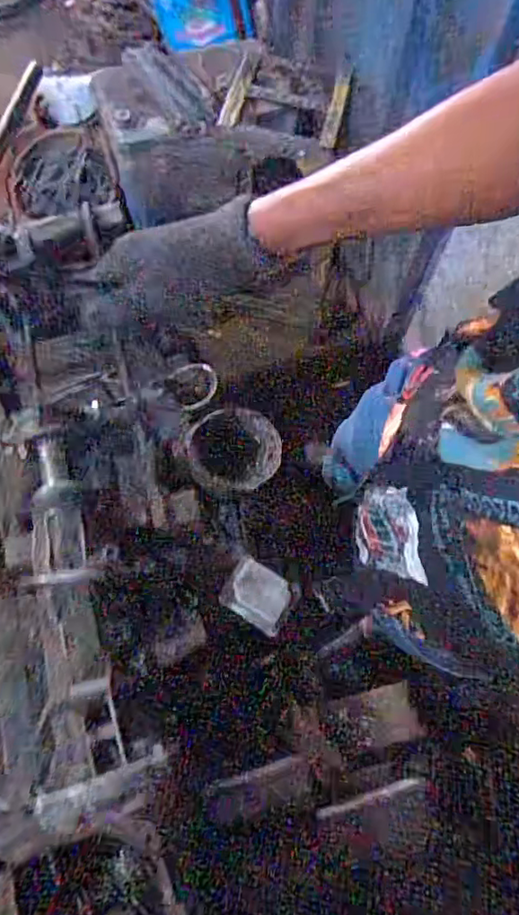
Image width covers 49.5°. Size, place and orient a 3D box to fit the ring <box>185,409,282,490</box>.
[{"bbox_3d":[-0.035,-0.015,0.780,0.130,0.014,0.114,0,70,-2],"label":"ring"}]

